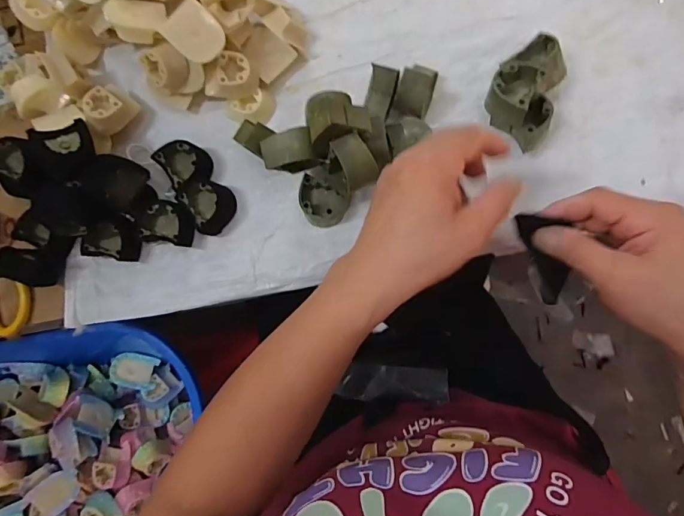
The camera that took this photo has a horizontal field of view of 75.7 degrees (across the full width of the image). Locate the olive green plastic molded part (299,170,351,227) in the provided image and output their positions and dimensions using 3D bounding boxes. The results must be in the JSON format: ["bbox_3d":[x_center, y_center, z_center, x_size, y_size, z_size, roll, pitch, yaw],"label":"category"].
[{"bbox_3d":[-0.016,-0.055,0.412,0.043,0.023,0.048,-7,87,9],"label":"olive green plastic molded part"}]

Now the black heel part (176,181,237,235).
[{"bbox_3d":[-0.128,-0.053,0.429,0.040,0.029,0.051,-34,83,7],"label":"black heel part"}]

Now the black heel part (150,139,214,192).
[{"bbox_3d":[-0.154,-0.093,0.436,0.038,0.032,0.047,-37,82,3],"label":"black heel part"}]

